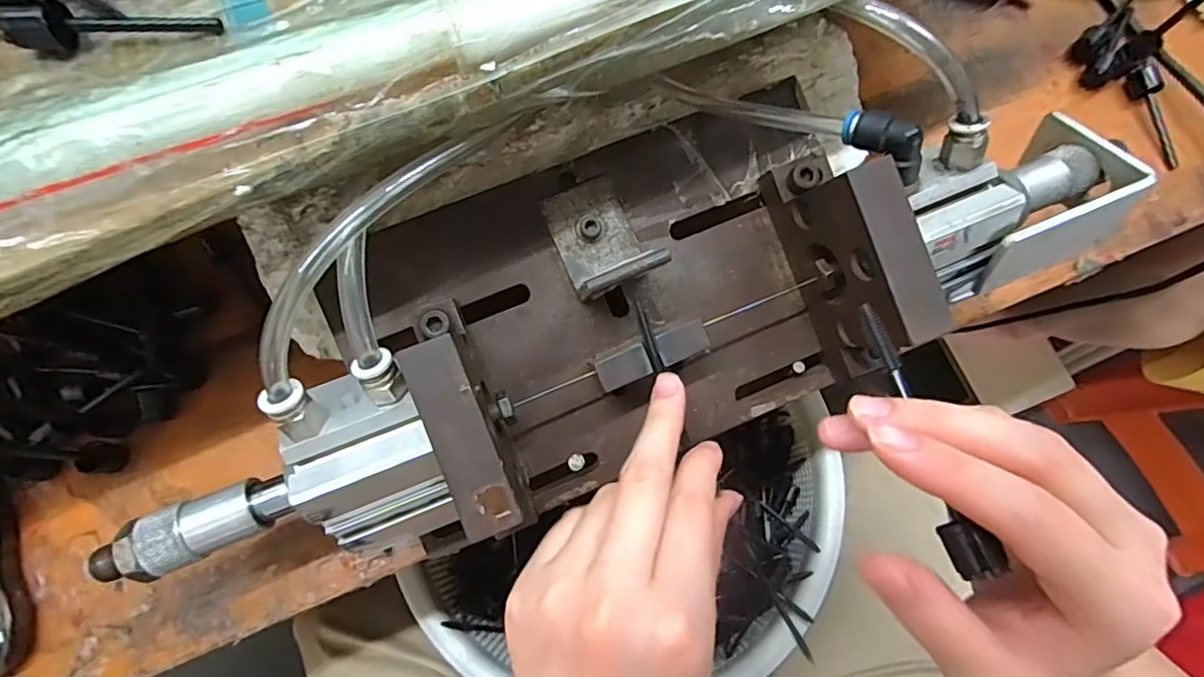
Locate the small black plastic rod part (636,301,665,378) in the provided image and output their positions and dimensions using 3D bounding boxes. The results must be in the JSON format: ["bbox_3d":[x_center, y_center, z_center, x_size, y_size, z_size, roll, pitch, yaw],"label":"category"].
[{"bbox_3d":[0.020,0.000,0.245,0.006,0.005,0.031,-18,92,-5],"label":"small black plastic rod part"}]

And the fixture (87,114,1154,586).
[{"bbox_3d":[0.016,-0.016,0.260,0.433,0.104,0.148,-15,74,-5],"label":"fixture"}]

